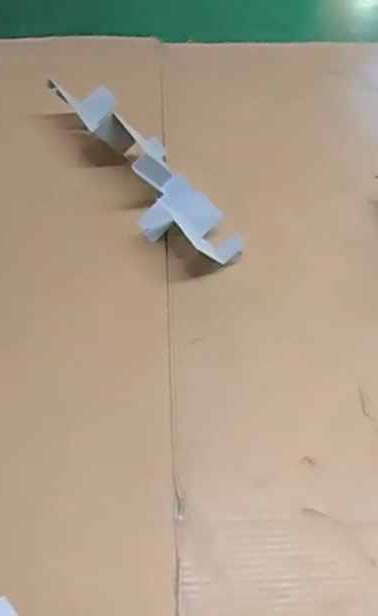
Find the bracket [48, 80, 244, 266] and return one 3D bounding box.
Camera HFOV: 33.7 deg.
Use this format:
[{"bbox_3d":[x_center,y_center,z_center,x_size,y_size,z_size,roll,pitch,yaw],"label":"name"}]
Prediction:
[{"bbox_3d":[-0.051,-0.171,0.758,0.086,0.080,0.311,-30,65,-18],"label":"bracket"}]

